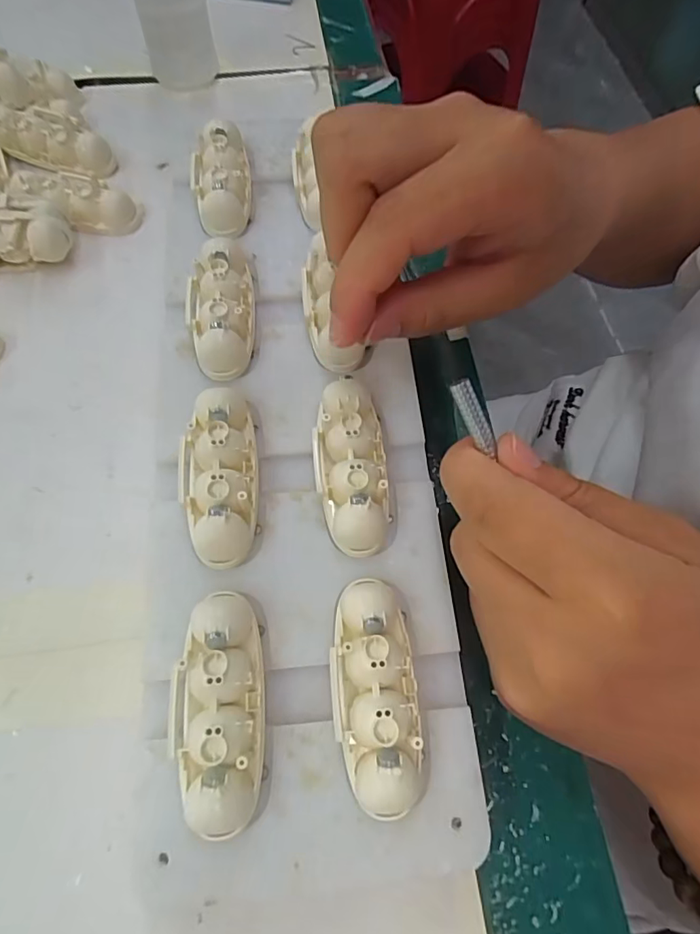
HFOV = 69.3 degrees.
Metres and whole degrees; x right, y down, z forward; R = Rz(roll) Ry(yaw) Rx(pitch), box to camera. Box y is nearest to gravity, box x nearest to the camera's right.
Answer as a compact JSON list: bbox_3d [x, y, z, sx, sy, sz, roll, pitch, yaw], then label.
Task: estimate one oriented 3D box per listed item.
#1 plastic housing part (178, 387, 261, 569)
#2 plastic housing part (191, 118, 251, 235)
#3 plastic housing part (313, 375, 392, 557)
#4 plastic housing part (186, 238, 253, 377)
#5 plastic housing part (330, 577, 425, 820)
[{"bbox_3d":[-0.046,0.001,0.176,0.025,0.015,0.064,-6,67,-4],"label":"plastic housing part"},{"bbox_3d":[-0.059,-0.132,0.231,0.026,0.017,0.058,-11,68,-6],"label":"plastic housing part"},{"bbox_3d":[0.000,-0.001,0.178,0.024,0.014,0.061,-4,67,-3],"label":"plastic housing part"},{"bbox_3d":[-0.052,-0.067,0.204,0.024,0.016,0.066,-2,67,-3],"label":"plastic housing part"},{"bbox_3d":[0.007,0.065,0.150,0.024,0.015,0.062,-2,67,-3],"label":"plastic housing part"}]

